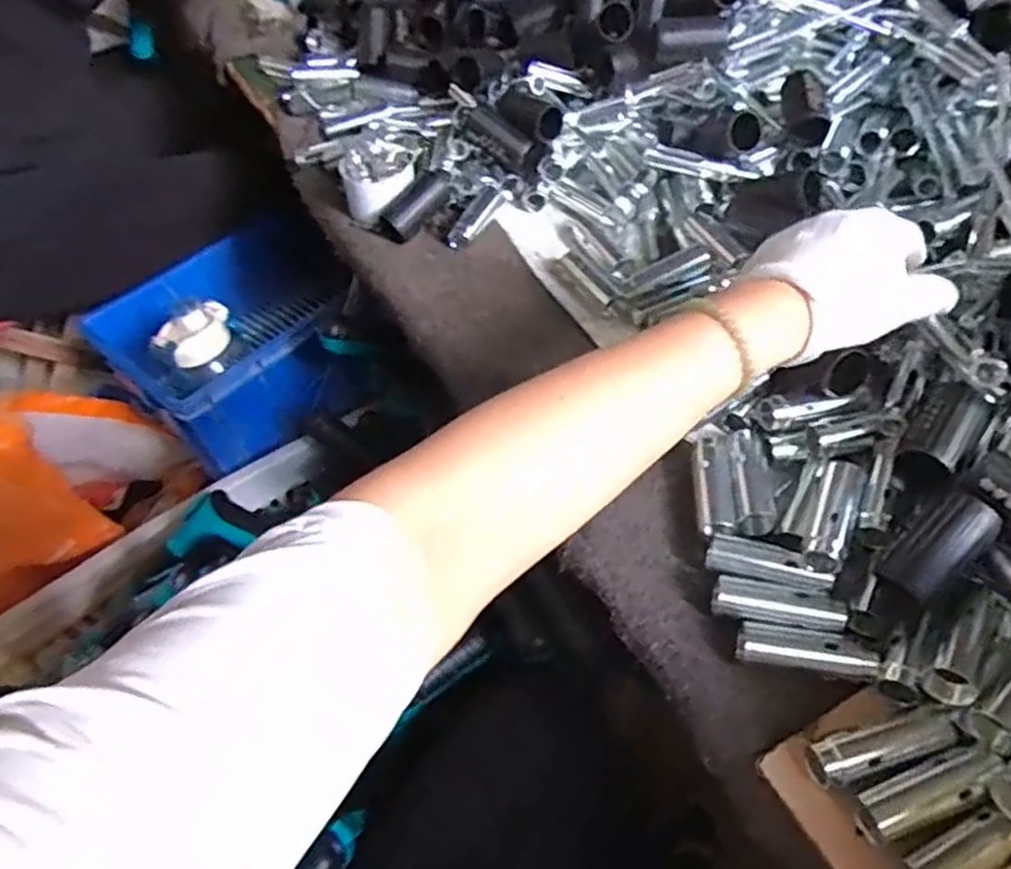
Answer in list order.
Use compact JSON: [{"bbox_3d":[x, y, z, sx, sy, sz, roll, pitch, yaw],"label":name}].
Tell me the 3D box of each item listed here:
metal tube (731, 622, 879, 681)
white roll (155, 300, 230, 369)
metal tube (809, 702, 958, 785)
[{"bbox_3d":[0.164,0.119,0.403,0.069,0.020,0.023,5,52,8],"label":"metal tube"},{"bbox_3d":[-0.349,-0.115,0.834,0.084,0.048,0.046,-38,59,-24],"label":"white roll"},{"bbox_3d":[0.186,0.157,0.368,0.077,0.021,0.020,-14,52,-7],"label":"metal tube"}]

